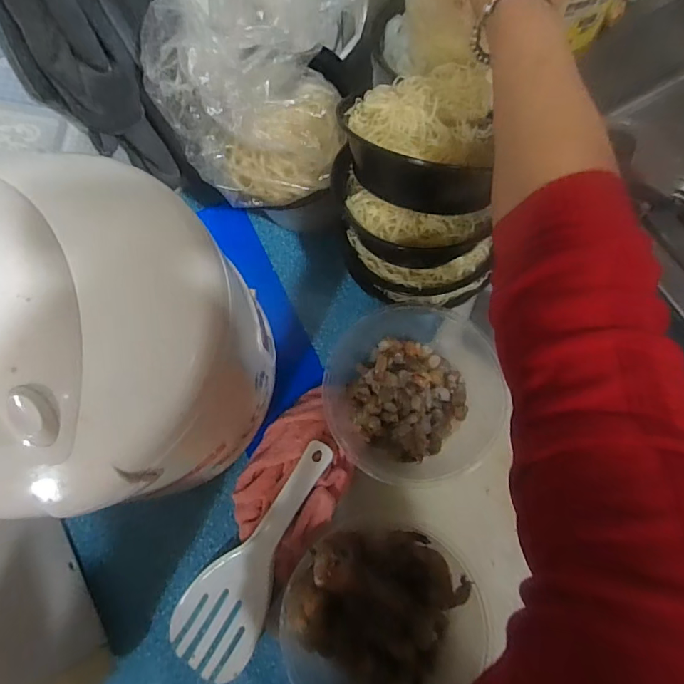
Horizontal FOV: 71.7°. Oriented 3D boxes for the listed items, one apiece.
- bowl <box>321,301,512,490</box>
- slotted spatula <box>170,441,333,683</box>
[{"bbox_3d":[0.073,0.052,0.512,0.197,0.059,0.180,0,76,2],"label":"bowl"},{"bbox_3d":[-0.081,0.219,0.482,0.088,0.039,0.249,34,80,9],"label":"slotted spatula"}]

